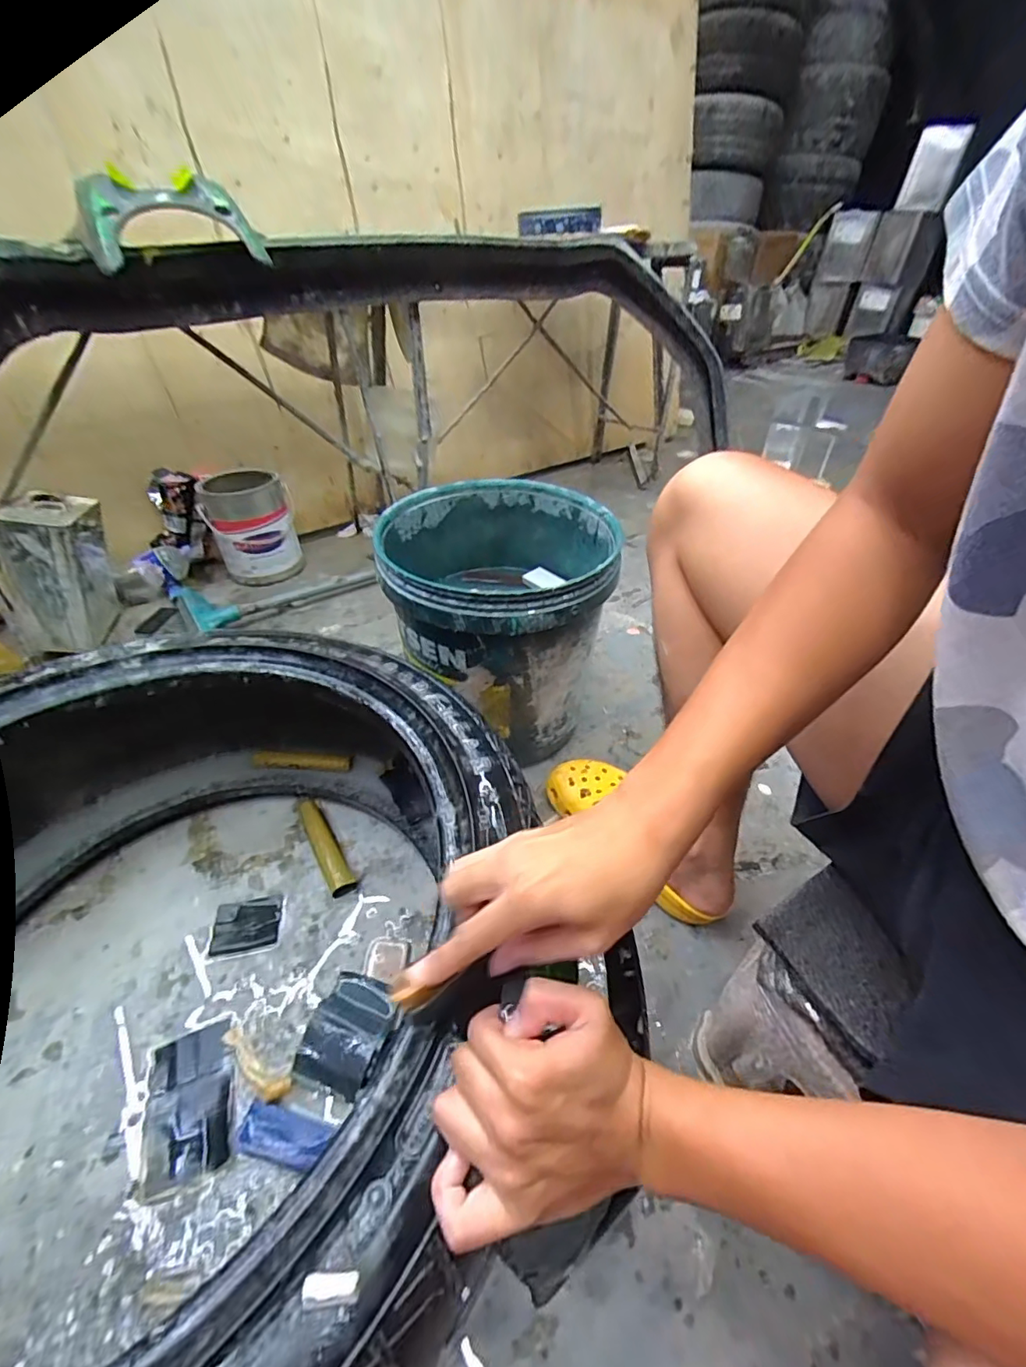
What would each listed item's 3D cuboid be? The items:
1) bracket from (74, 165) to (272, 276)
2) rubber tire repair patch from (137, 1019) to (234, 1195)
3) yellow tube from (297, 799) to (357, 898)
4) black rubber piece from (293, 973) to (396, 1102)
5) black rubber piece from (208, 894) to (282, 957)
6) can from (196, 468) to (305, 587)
[{"bbox_3d":[-0.445,-0.606,0.690,0.214,0.093,0.138,-27,48,-28],"label":"bracket"},{"bbox_3d":[-0.298,0.382,0.483,0.072,0.005,0.118,-14,43,-16],"label":"rubber tire repair patch"},{"bbox_3d":[-0.244,0.202,0.675,0.030,0.033,0.158,-24,46,-25],"label":"yellow tube"},{"bbox_3d":[-0.160,0.338,0.515,0.071,0.025,0.093,13,42,14],"label":"black rubber piece"},{"bbox_3d":[-0.305,0.275,0.604,0.072,0.004,0.059,-8,42,-10],"label":"black rubber piece"},{"bbox_3d":[-0.576,-0.348,1.173,0.176,0.201,0.155,-19,44,-21],"label":"can"}]

